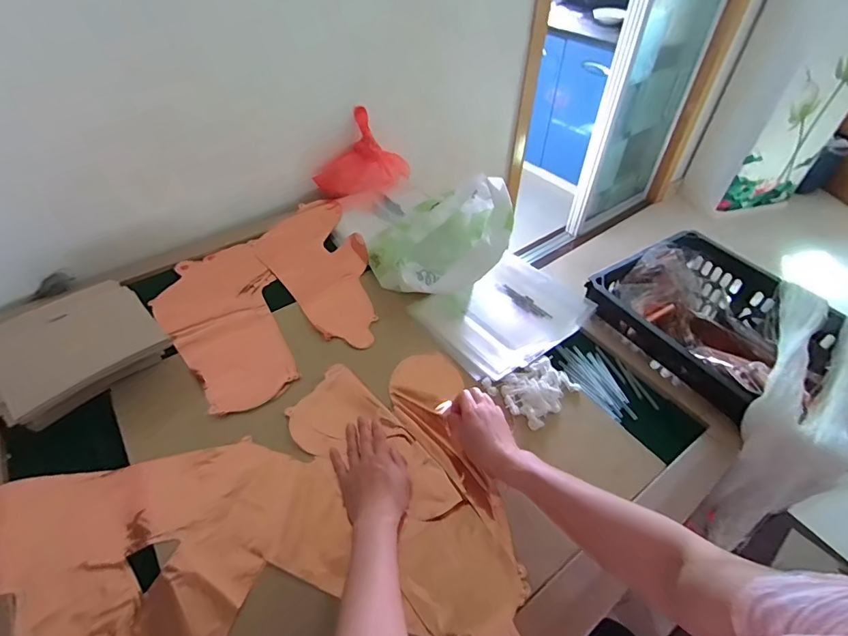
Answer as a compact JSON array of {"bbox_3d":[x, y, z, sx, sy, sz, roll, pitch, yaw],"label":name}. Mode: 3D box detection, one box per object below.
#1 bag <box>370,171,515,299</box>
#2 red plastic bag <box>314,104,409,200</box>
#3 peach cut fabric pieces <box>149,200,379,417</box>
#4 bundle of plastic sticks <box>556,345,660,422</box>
[{"bbox_3d":[0.035,-0.139,0.814,0.236,0.156,0.214,-23,50,-22],"label":"bag"},{"bbox_3d":[-0.149,-0.382,1.064,0.218,0.150,0.143,-2,45,-2],"label":"red plastic bag"},{"bbox_3d":[-0.267,-0.052,0.848,0.408,0.018,0.404,-32,54,-26],"label":"peach cut fabric pieces"},{"bbox_3d":[0.293,0.097,0.727,0.093,0.009,0.155,-20,49,-19],"label":"bundle of plastic sticks"}]

